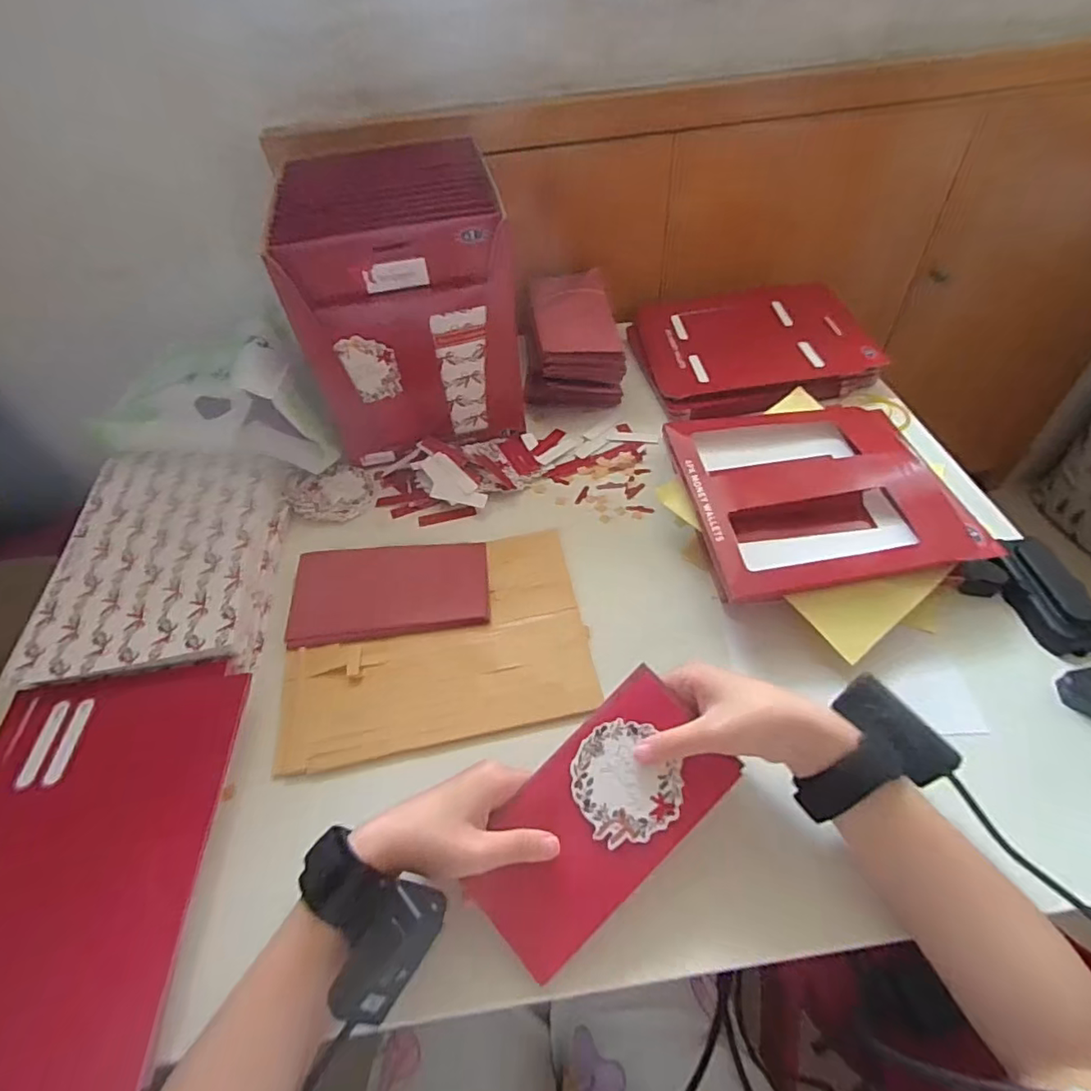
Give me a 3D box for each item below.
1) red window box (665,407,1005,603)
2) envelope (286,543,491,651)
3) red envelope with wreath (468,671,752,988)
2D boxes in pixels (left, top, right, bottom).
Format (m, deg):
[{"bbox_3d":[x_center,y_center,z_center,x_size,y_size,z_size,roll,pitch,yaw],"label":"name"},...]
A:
[{"bbox_3d":[0.242,-0.057,0.518,0.231,0.040,0.203,-9,49,-3],"label":"red window box"},{"bbox_3d":[-0.144,0.038,0.525,0.178,0.012,0.094,-7,49,-1],"label":"envelope"},{"bbox_3d":[0.032,0.170,0.358,0.174,0.006,0.089,-43,78,-8],"label":"red envelope with wreath"}]

